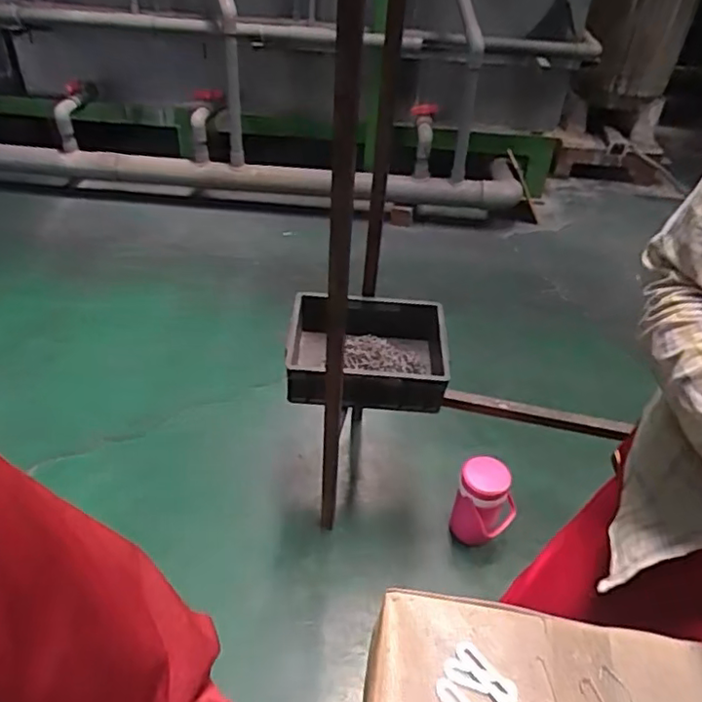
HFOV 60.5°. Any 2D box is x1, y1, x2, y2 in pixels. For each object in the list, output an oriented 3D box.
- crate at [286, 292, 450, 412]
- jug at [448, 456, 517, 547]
[{"bbox_3d":[0.034,0.005,1.342,0.349,0.132,0.280,3,40,-1],"label":"crate"},{"bbox_3d":[0.304,0.356,1.376,0.139,0.197,0.116,20,43,19],"label":"jug"}]

